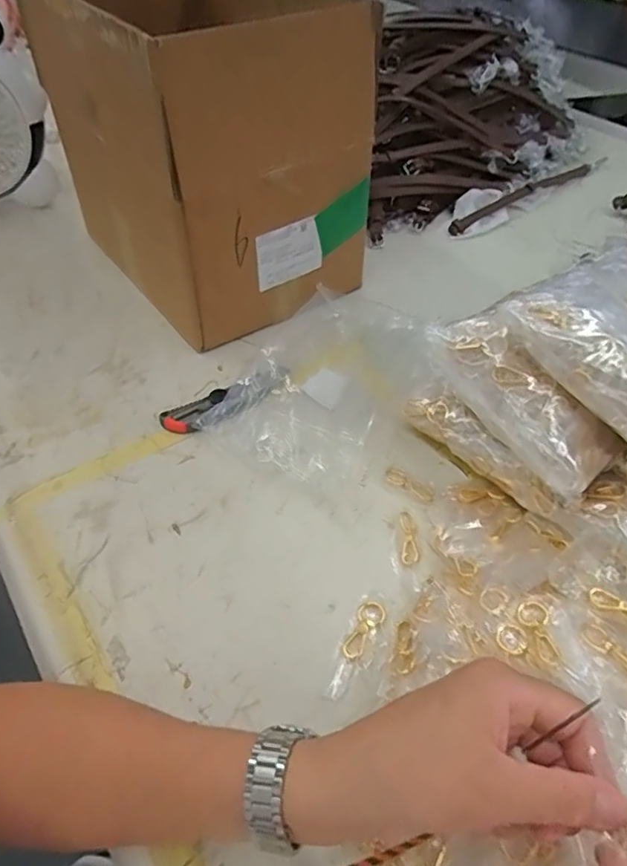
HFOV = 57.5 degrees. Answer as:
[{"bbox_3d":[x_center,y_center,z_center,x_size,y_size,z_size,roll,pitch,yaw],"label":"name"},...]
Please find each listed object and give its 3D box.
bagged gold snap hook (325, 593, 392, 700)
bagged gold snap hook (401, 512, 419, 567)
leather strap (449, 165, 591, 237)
[{"bbox_3d":[0.037,0.163,0.438,0.028,0.007,0.087,19,52,17],"label":"bagged gold snap hook"},{"bbox_3d":[0.084,0.092,0.498,0.014,0.004,0.054,3,49,4],"label":"bagged gold snap hook"},{"bbox_3d":[0.336,-0.381,0.912,0.321,0.020,0.022,-31,55,-23],"label":"leather strap"}]

